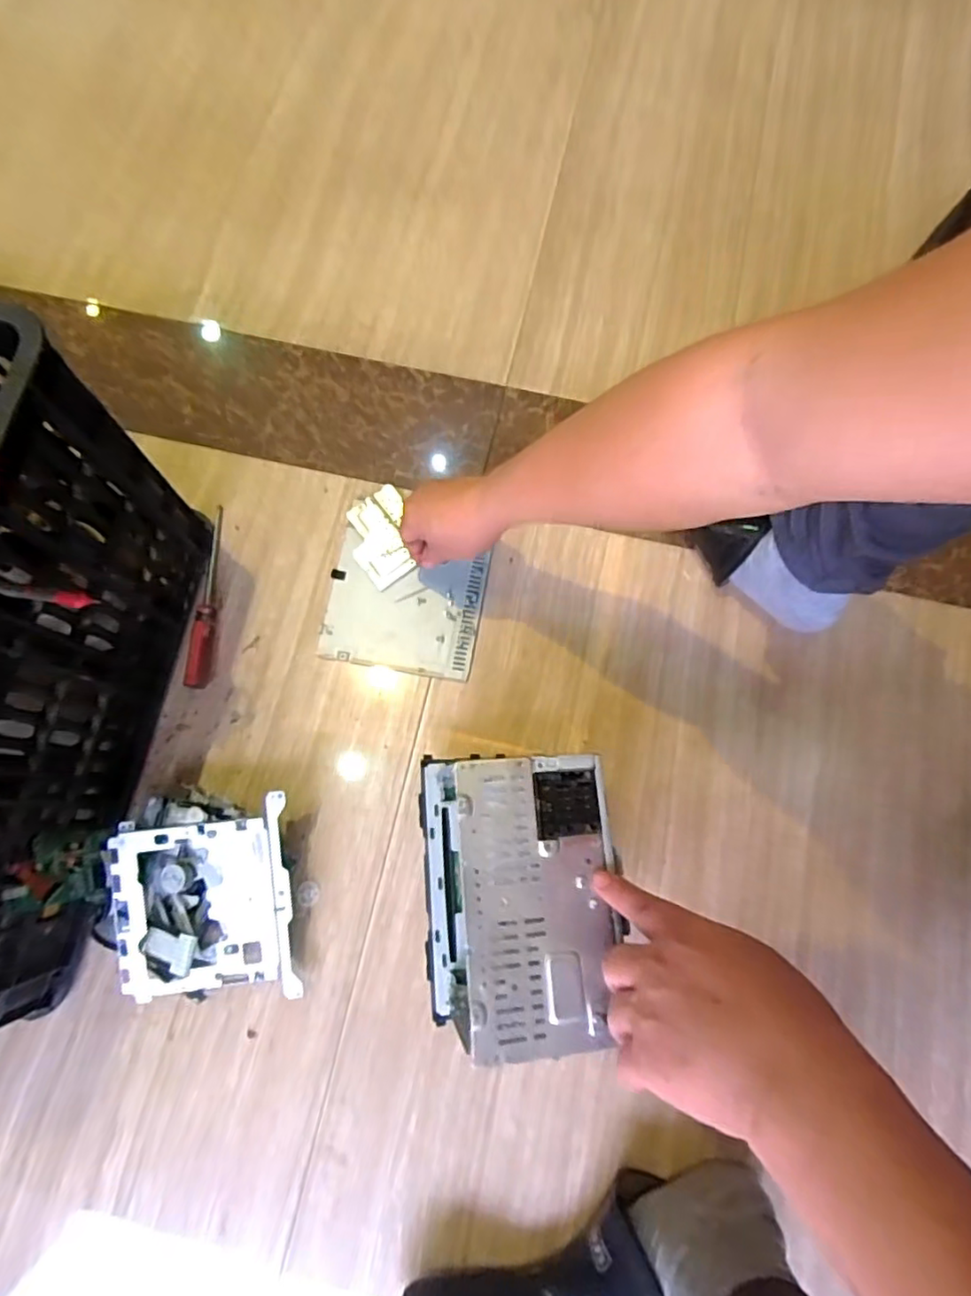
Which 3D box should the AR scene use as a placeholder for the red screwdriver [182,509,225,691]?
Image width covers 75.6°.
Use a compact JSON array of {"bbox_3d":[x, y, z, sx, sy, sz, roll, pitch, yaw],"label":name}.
[{"bbox_3d":[-0.279,-0.055,0.633,0.023,0.023,0.192,3,75,0],"label":"red screwdriver"}]

